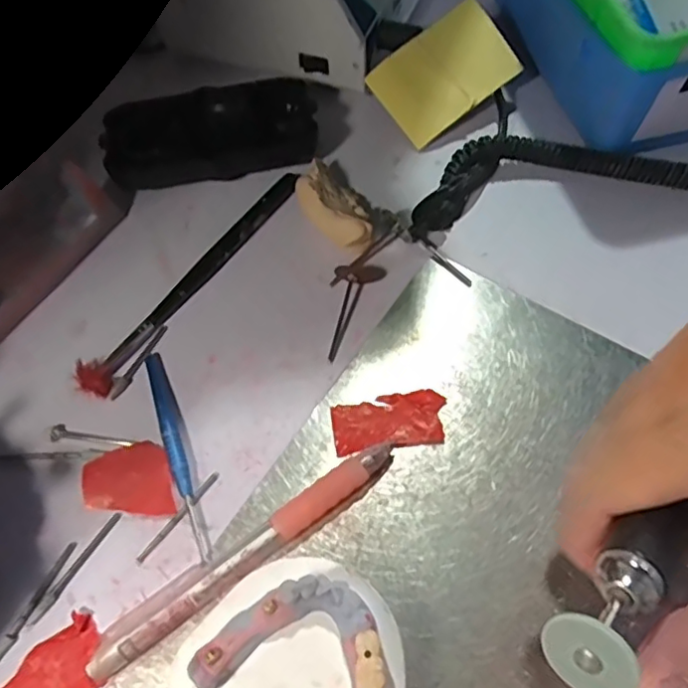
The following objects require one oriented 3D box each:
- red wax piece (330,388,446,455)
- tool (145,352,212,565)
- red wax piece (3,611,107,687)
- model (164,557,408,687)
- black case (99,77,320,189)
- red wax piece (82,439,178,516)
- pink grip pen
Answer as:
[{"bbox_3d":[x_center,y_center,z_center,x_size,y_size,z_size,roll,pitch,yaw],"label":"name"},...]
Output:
[{"bbox_3d":[0.019,0.033,0.260,0.047,0.005,0.024,-6,62,-2],"label":"red wax piece"},{"bbox_3d":[-0.071,0.044,0.259,0.009,0.006,0.096,-18,63,-8],"label":"tool"},{"bbox_3d":[-0.107,0.122,0.220,0.043,0.005,0.026,-38,67,-17],"label":"red wax piece"},{"bbox_3d":[-0.014,0.109,0.206,0.077,0.031,0.066,18,64,11],"label":"model"},{"bbox_3d":[-0.069,-0.112,0.327,0.108,0.035,0.044,-12,62,-4],"label":"black case"},{"bbox_3d":[-0.090,0.058,0.254,0.036,0.004,0.033,-16,62,-6],"label":"red wax piece"},{"bbox_3d":[-0.037,0.078,0.236,0.130,0.012,0.016,-34,66,-15],"label":"pink grip pen"}]

